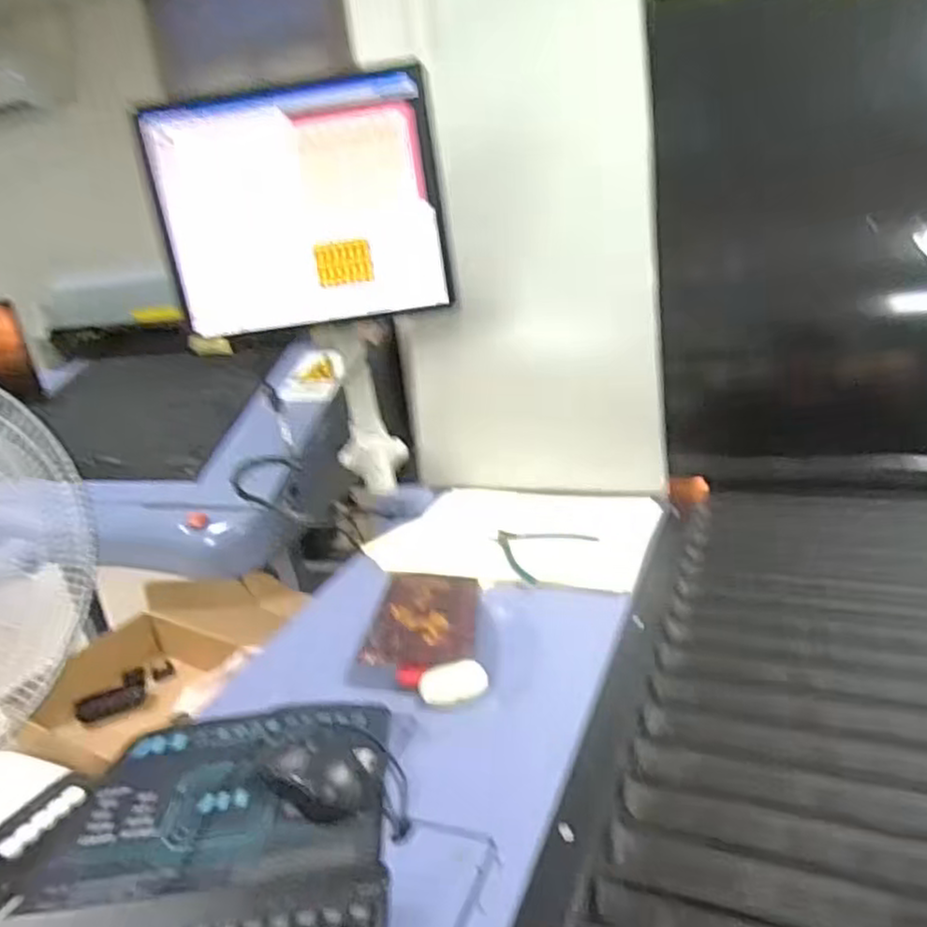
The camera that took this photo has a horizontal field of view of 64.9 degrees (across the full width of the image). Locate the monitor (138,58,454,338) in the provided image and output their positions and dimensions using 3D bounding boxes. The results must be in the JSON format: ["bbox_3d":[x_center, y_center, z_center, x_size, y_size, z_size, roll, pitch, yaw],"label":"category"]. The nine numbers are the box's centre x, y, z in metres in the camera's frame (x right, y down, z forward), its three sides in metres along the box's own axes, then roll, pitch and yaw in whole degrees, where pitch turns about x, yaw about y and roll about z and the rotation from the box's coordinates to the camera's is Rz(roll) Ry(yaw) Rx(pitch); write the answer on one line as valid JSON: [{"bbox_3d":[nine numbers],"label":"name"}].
[{"bbox_3d":[-0.209,-0.324,0.936,0.367,0.284,0.033,-7,20,1],"label":"monitor"}]

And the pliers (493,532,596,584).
[{"bbox_3d":[0.085,0.103,0.916,0.118,0.004,0.133,13,28,43],"label":"pliers"}]

